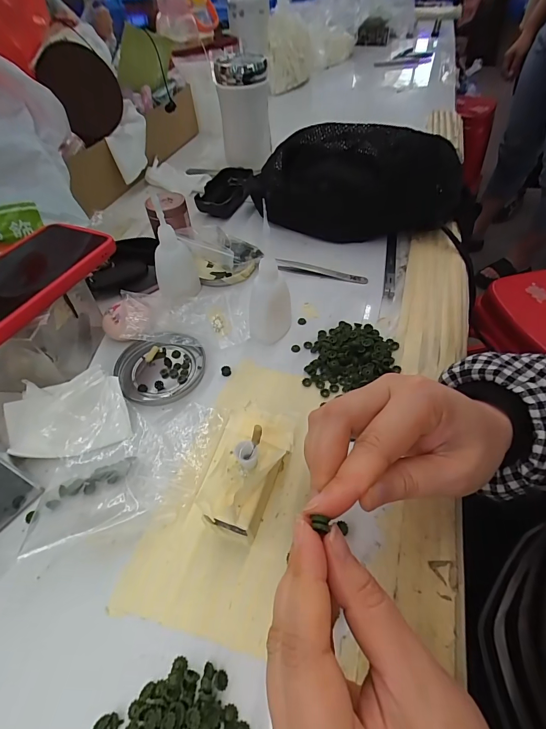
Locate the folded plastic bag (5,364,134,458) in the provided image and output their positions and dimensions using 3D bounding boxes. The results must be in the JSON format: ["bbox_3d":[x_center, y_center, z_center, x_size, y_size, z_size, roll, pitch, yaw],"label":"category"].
[{"bbox_3d":[-0.162,0.038,0.280,0.089,0.026,0.061,-10,51,-6],"label":"folded plastic bag"}]

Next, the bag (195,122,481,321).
[{"bbox_3d":[0.069,-0.229,0.433,0.350,0.101,0.128,16,53,15],"label":"bag"}]

